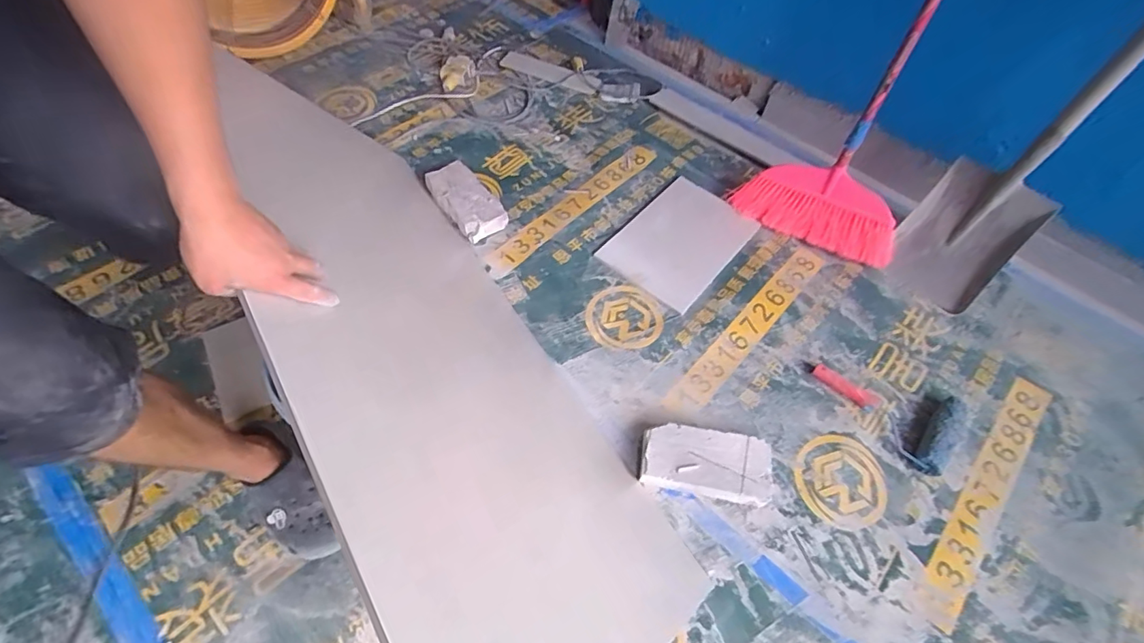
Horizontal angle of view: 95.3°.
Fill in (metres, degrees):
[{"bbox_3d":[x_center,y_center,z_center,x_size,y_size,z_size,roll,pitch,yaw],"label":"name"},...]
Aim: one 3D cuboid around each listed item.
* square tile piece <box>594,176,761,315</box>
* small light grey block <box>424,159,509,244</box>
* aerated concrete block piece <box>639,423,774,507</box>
[{"bbox_3d":[0.251,-0.190,1.224,0.244,0.013,0.334,36,67,21],"label":"square tile piece"},{"bbox_3d":[-0.255,-0.292,1.245,0.114,0.047,0.239,-32,66,-21],"label":"small light grey block"},{"bbox_3d":[0.242,0.250,0.932,0.230,0.056,0.117,7,57,1],"label":"aerated concrete block piece"}]

